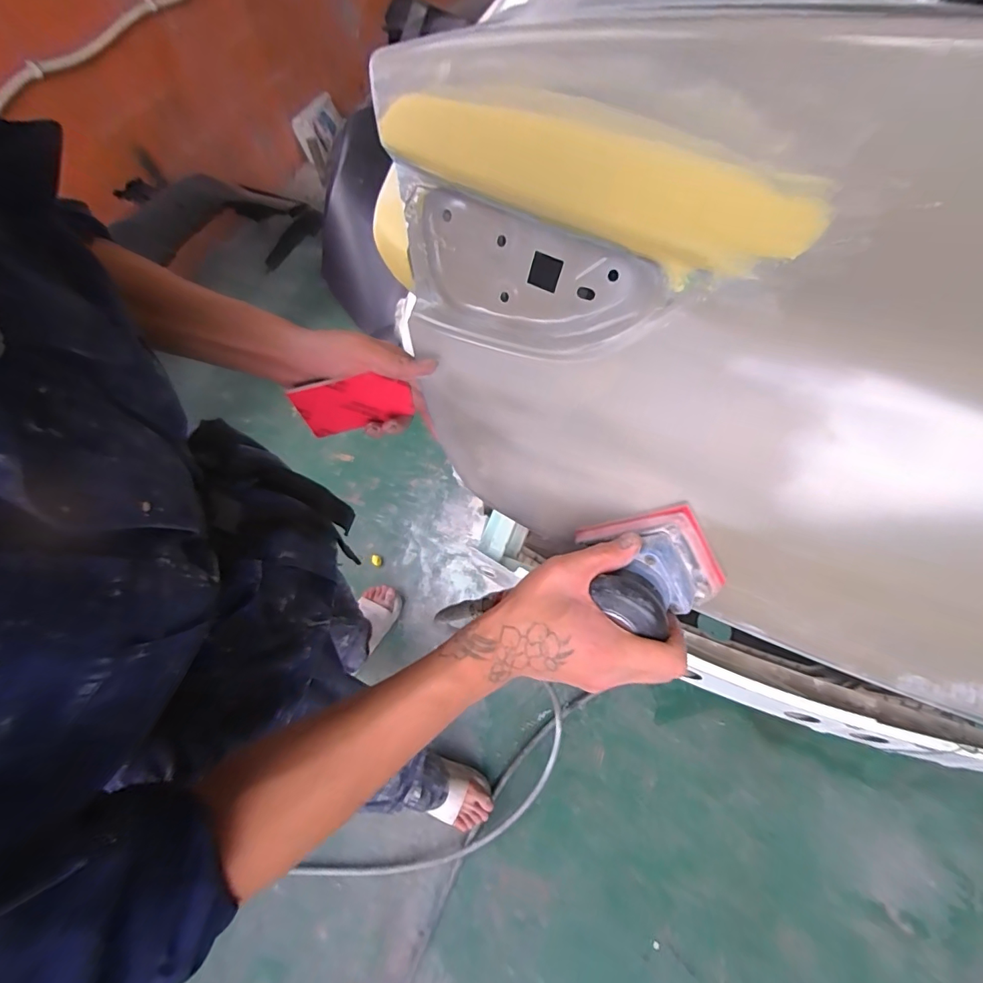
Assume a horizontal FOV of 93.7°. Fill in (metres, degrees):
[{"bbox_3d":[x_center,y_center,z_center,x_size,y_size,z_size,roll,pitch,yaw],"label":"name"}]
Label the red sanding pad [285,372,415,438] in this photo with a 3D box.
[{"bbox_3d":[-0.125,-0.078,0.421,0.094,0.066,0.010,-13,59,-7],"label":"red sanding pad"}]

